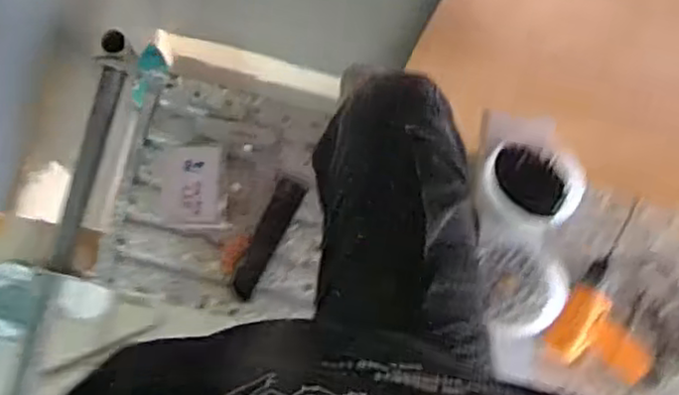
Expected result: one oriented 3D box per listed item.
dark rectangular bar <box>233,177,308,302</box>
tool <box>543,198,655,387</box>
[{"bbox_3d":[-0.125,0.067,1.147,0.050,0.021,0.214,28,83,0],"label":"dark rectangular bar"},{"bbox_3d":[0.508,0.177,1.183,0.205,0.050,0.310,32,83,0],"label":"tool"}]

